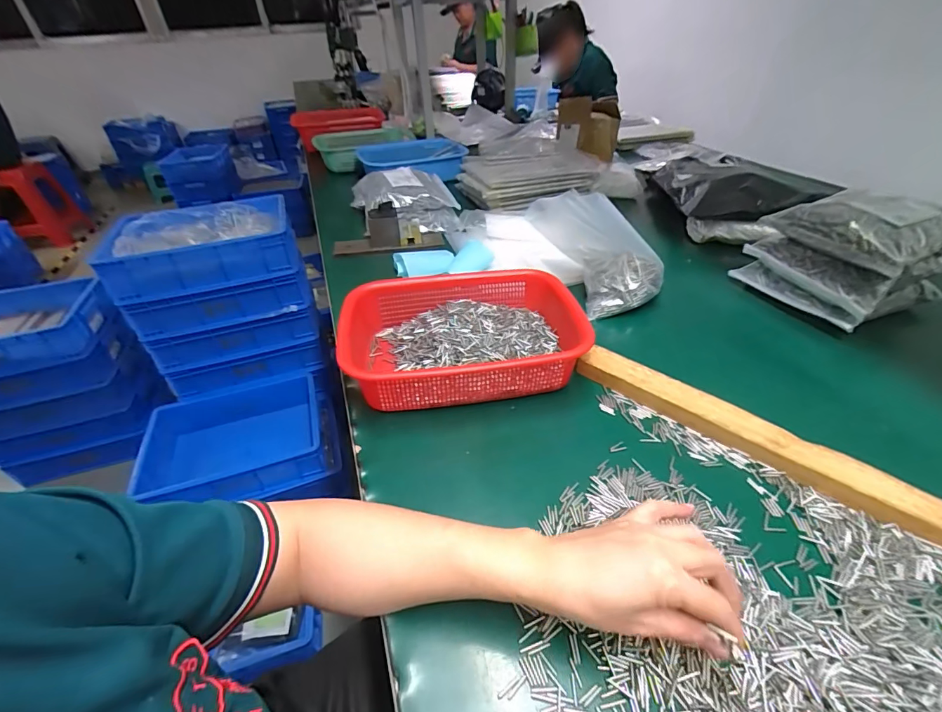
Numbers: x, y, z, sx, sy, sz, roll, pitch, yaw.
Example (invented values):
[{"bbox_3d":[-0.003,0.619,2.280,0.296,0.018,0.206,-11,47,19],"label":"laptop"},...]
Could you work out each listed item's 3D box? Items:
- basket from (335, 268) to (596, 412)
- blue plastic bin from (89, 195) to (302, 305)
[{"bbox_3d":[-0.006,-0.026,0.537,0.279,0.074,0.204,-9,39,-5],"label":"basket"},{"bbox_3d":[-0.664,-0.284,1.063,0.397,0.108,0.294,-18,41,-16],"label":"blue plastic bin"}]

